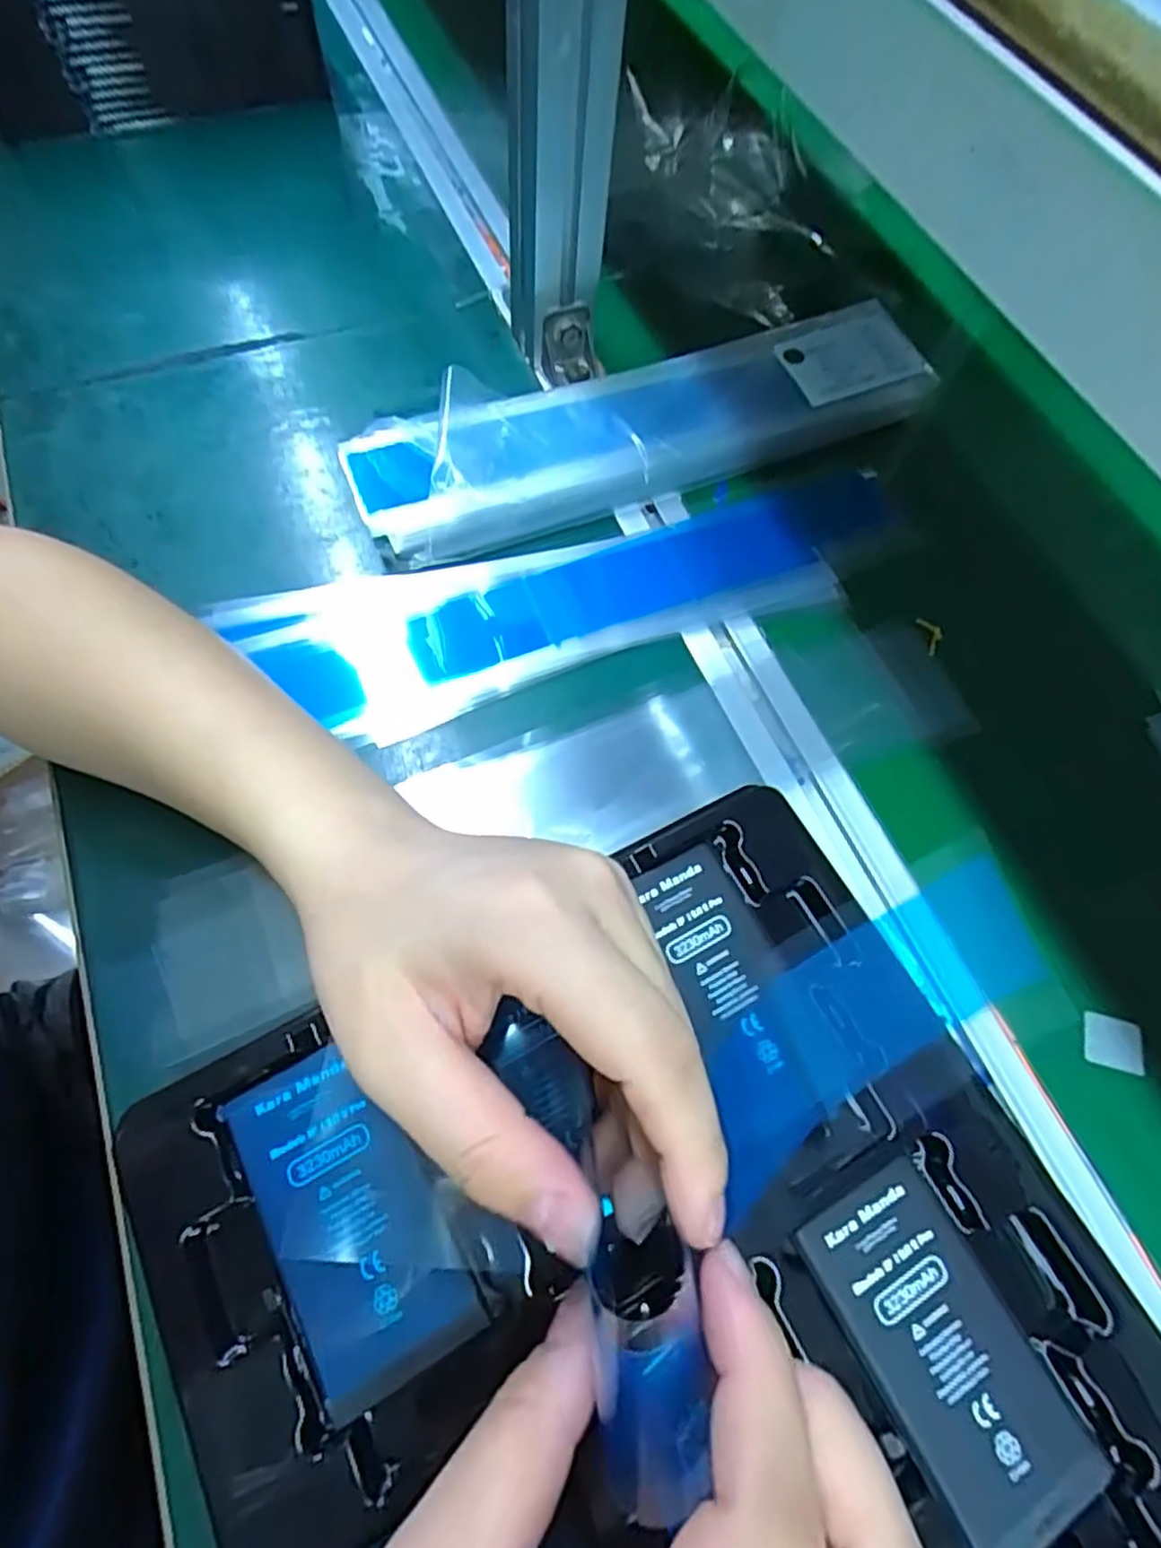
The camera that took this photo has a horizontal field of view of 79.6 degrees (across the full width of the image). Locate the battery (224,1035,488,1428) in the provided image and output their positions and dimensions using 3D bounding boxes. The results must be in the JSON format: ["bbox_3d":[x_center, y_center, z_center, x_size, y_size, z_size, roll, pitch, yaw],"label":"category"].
[{"bbox_3d":[-0.062,0.121,0.193,0.045,0.007,0.084,-26,71,-16],"label":"battery"}]

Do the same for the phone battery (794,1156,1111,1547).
[{"bbox_3d":[0.099,0.155,0.188,0.043,0.006,0.083,-25,71,-15],"label":"phone battery"}]

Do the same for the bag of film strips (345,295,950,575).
[{"bbox_3d":[0.041,-0.195,0.394,0.336,0.042,0.083,-18,70,-11],"label":"bag of film strips"}]

